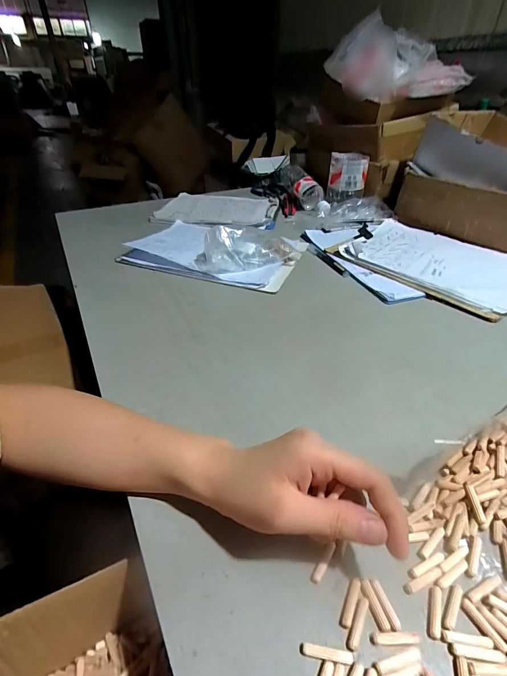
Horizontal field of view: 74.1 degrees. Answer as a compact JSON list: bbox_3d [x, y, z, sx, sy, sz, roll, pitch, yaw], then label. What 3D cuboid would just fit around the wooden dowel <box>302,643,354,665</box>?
[{"bbox_3d":[0.046,0.194,0.206,0.030,0.004,0.006,6,38,8],"label":"wooden dowel"}]

